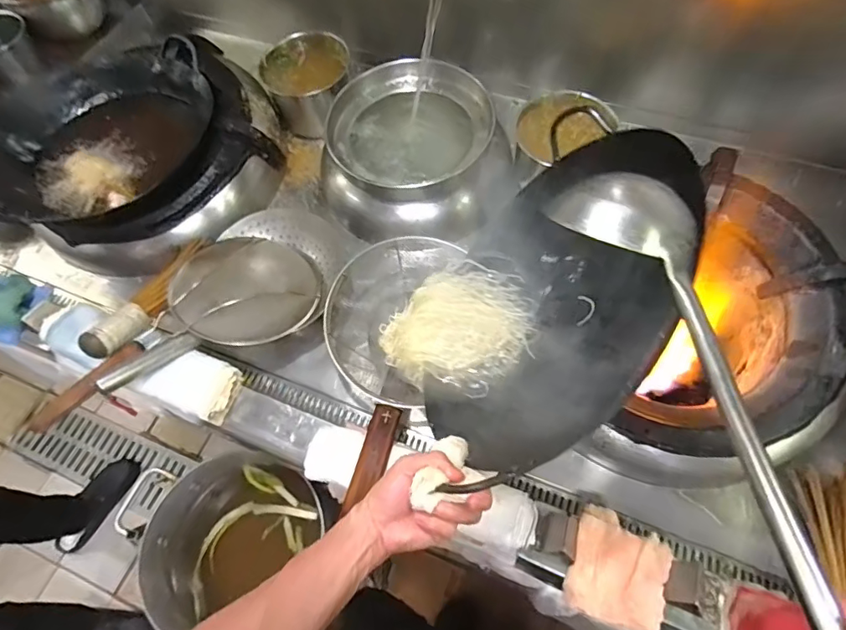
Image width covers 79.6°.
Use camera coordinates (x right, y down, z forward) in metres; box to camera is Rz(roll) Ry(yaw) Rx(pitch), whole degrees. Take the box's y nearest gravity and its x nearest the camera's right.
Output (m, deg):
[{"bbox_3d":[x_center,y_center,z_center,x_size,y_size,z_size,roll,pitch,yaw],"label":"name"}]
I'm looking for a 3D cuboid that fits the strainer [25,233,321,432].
[{"bbox_3d":[-0.393,0.025,0.845,0.223,0.084,0.485,40,59,21],"label":"strainer"}]

